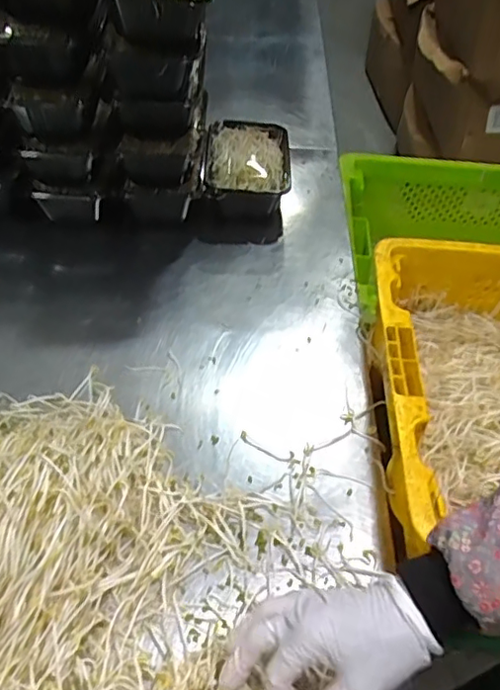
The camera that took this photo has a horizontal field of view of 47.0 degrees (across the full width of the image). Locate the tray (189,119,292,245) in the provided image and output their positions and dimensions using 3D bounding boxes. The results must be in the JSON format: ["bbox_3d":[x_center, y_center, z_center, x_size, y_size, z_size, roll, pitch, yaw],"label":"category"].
[{"bbox_3d":[-0.006,-0.254,0.872,0.131,0.075,0.200,10,51,2],"label":"tray"}]

